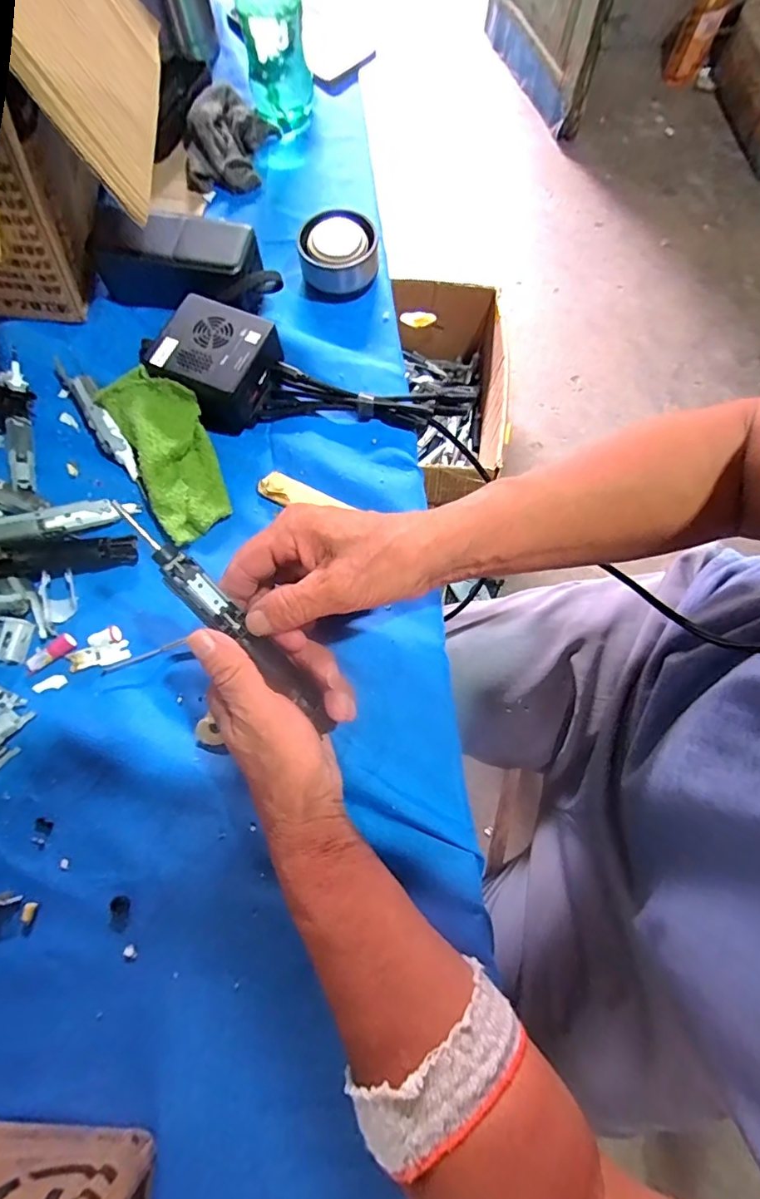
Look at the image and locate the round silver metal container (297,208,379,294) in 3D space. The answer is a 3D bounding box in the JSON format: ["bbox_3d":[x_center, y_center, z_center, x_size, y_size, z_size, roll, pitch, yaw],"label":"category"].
[{"bbox_3d":[-0.036,-0.297,0.432,0.065,0.039,0.057,-16,74,-5],"label":"round silver metal container"}]

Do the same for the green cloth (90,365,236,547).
[{"bbox_3d":[-0.156,-0.111,0.379,0.060,0.035,0.134,-26,75,-8],"label":"green cloth"}]

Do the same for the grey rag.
[{"bbox_3d":[-0.151,-0.442,0.486,0.079,0.033,0.103,8,73,2],"label":"grey rag"}]

